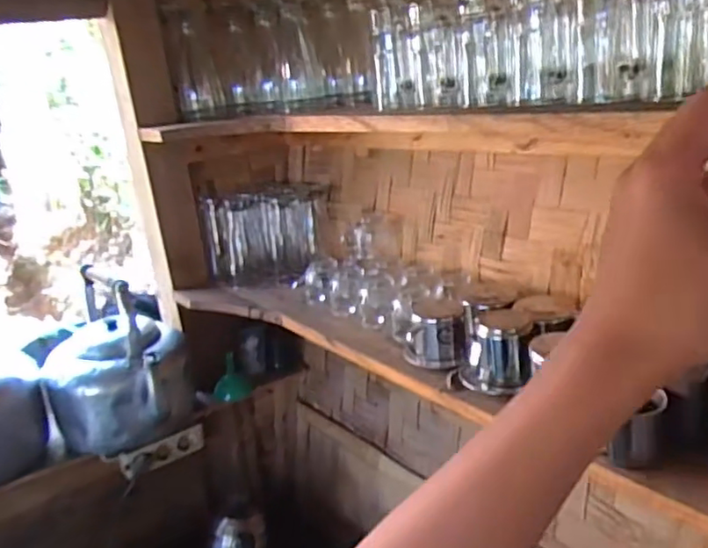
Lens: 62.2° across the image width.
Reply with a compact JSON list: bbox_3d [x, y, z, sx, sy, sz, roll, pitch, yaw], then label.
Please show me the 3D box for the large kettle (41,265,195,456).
[{"bbox_3d":[-0.434,0.155,1.067,0.234,0.283,0.341,-13,18,-21],"label":"large kettle"}]

